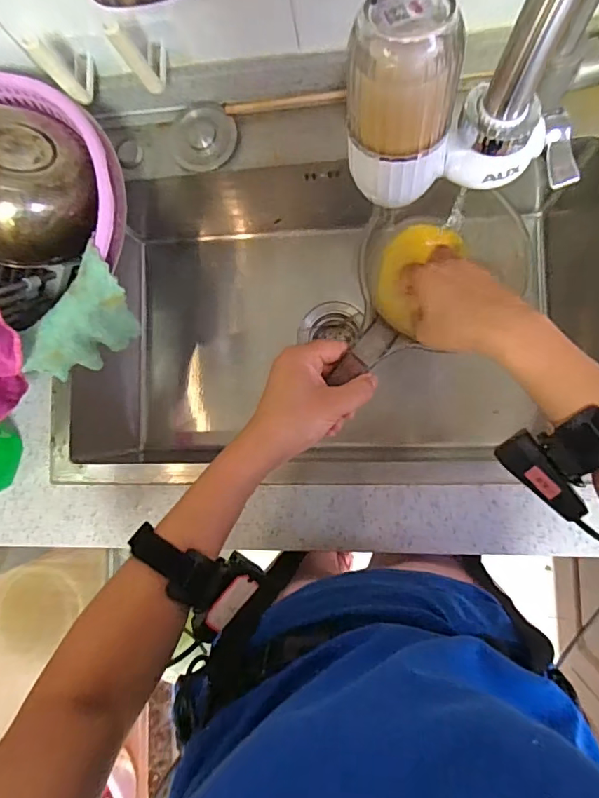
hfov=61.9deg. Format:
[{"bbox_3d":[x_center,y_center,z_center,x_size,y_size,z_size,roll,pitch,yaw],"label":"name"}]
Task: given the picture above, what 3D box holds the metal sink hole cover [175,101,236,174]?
[{"bbox_3d":[-0.115,-0.317,0.607,0.076,0.012,0.071,-13,104,10],"label":"metal sink hole cover"}]

